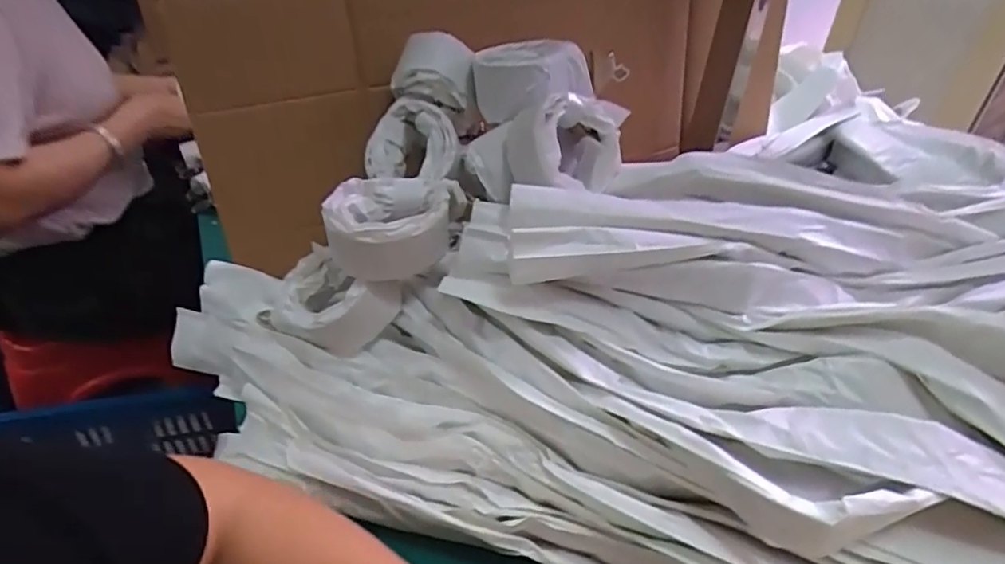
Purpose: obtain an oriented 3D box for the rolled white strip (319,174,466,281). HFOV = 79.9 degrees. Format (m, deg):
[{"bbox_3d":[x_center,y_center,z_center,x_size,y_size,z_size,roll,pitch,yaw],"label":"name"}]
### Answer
[{"bbox_3d":[-0.094,-0.050,0.509,0.107,0.052,0.091,8,39,6],"label":"rolled white strip"}]

